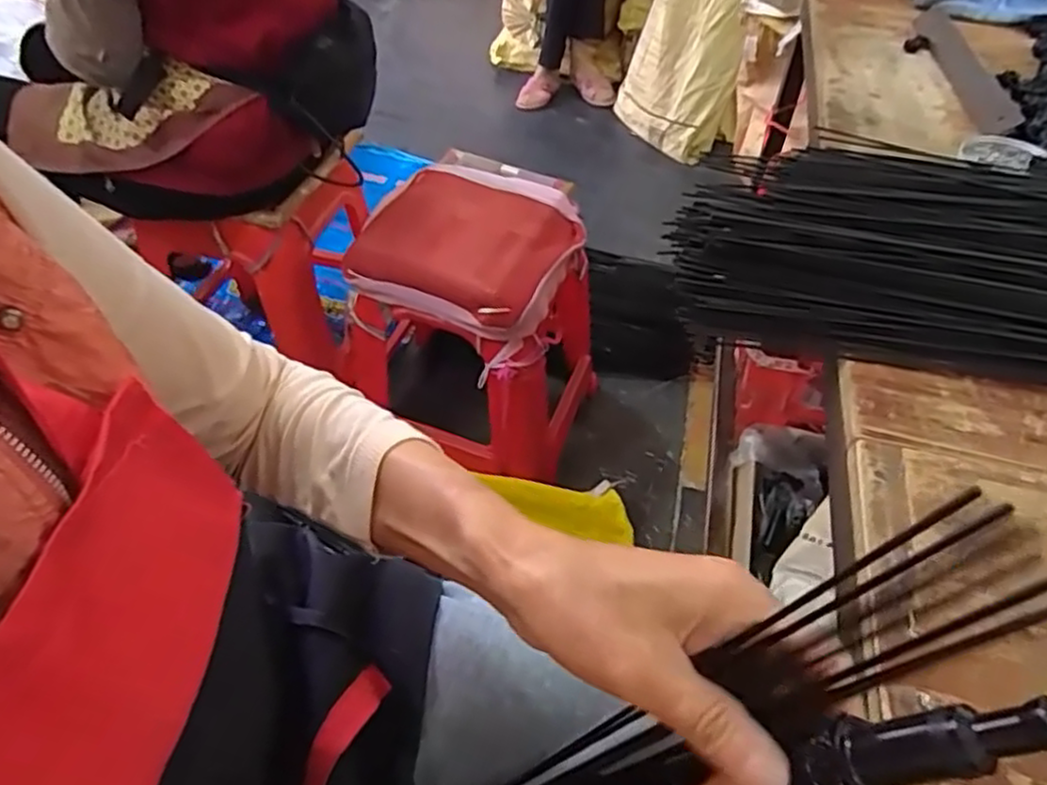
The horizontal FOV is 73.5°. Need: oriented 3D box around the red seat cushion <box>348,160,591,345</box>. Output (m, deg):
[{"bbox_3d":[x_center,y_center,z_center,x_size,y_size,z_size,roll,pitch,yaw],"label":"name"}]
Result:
[{"bbox_3d":[-0.084,-0.230,1.093,0.314,0.086,0.274,15,50,11],"label":"red seat cushion"}]

